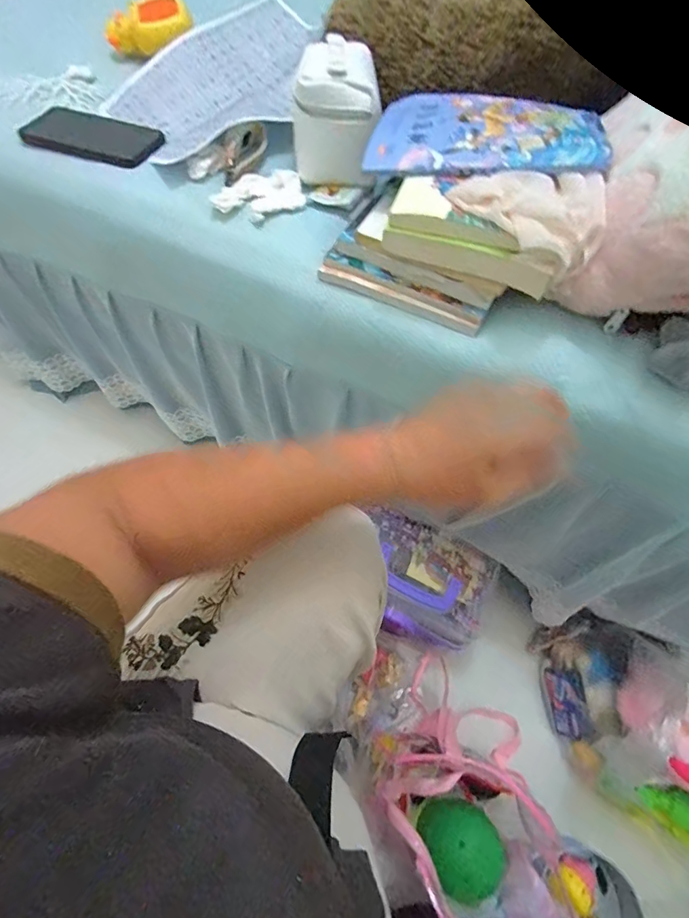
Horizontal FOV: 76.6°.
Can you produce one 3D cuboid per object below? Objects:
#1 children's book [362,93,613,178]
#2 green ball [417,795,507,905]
[{"bbox_3d":[0.133,-0.309,0.410,0.203,0.011,0.145,10,61,14],"label":"children's book"},{"bbox_3d":[0.147,0.480,0.542,0.089,0.091,0.092,1,61,-1],"label":"green ball"}]

